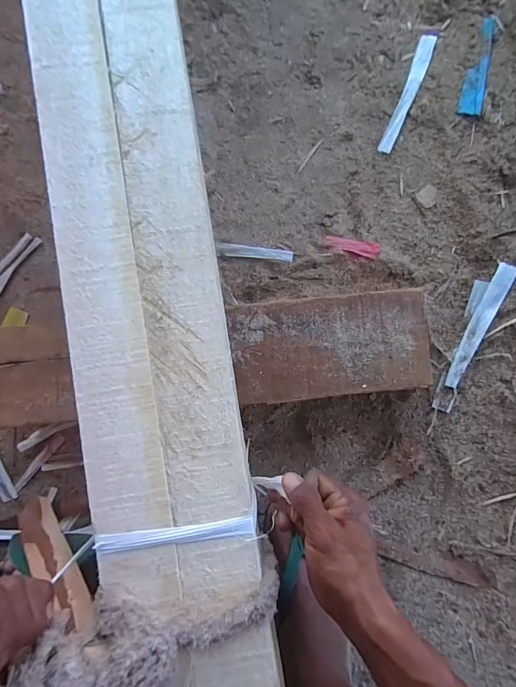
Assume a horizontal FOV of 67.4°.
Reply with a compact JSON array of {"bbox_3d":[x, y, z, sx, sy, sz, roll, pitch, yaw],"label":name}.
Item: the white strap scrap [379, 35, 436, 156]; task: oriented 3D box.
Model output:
[{"bbox_3d":[0.215,-0.358,0.553,0.024,0.005,0.181,21,88,21],"label":"white strap scrap"}]

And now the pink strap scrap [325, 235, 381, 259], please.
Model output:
[{"bbox_3d":[0.132,-0.137,0.540,0.074,0.005,0.022,18,82,16],"label":"pink strap scrap"}]

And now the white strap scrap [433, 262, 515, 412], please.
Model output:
[{"bbox_3d":[0.287,-0.010,0.524,0.039,0.007,0.211,25,92,16],"label":"white strap scrap"}]

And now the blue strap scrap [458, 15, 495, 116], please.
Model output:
[{"bbox_3d":[0.307,-0.387,0.538,0.031,0.006,0.150,13,82,-1],"label":"blue strap scrap"}]

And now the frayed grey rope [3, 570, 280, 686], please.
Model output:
[{"bbox_3d":[-0.073,0.219,0.280,0.193,0.069,0.062,-7,83,-24],"label":"frayed grey rope"}]

